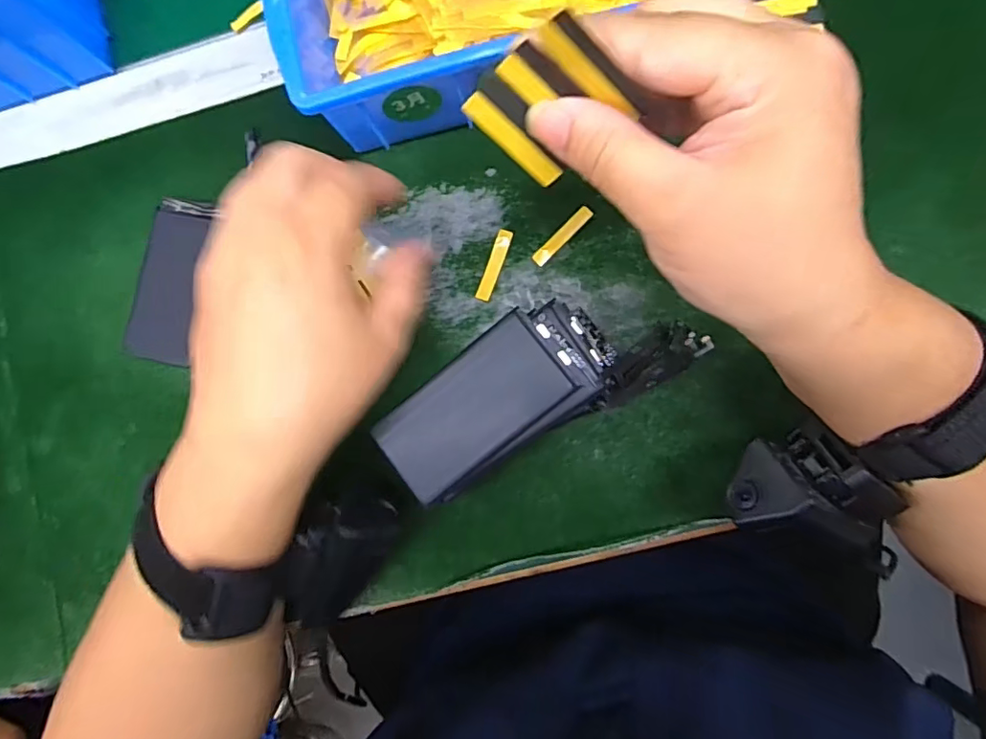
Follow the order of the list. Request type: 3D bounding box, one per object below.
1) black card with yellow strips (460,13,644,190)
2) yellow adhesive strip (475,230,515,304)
[{"bbox_3d":[0.018,-0.081,0.166,0.038,0.045,0.005,36,55,-26],"label":"black card with yellow strips"},{"bbox_3d":[0.001,-0.056,0.286,0.009,0.004,0.039,20,88,8],"label":"yellow adhesive strip"}]

